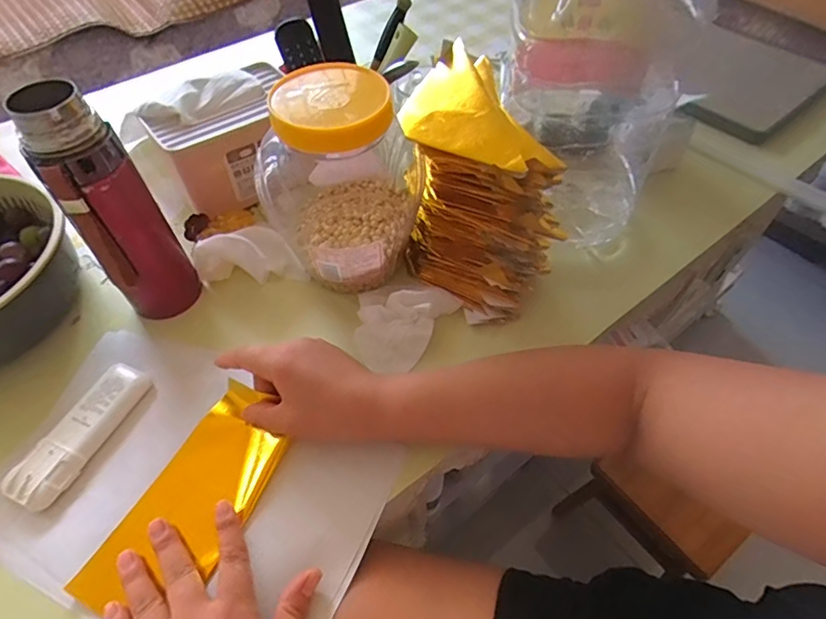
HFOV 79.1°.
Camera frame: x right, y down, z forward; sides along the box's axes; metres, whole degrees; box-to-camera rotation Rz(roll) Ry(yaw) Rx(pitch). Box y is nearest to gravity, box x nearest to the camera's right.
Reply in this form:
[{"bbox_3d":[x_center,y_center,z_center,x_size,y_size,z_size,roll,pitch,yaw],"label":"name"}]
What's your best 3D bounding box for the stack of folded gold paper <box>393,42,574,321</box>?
[{"bbox_3d":[0.047,-0.114,0.466,0.104,0.172,0.192,-17,54,-11],"label":"stack of folded gold paper"}]

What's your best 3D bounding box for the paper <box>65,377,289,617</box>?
[{"bbox_3d":[-0.166,0.144,0.387,0.081,0.012,0.177,22,59,16],"label":"paper"}]

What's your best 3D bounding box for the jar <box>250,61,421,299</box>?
[{"bbox_3d":[-0.063,-0.120,0.460,0.130,0.181,0.140,-1,52,1],"label":"jar"}]

